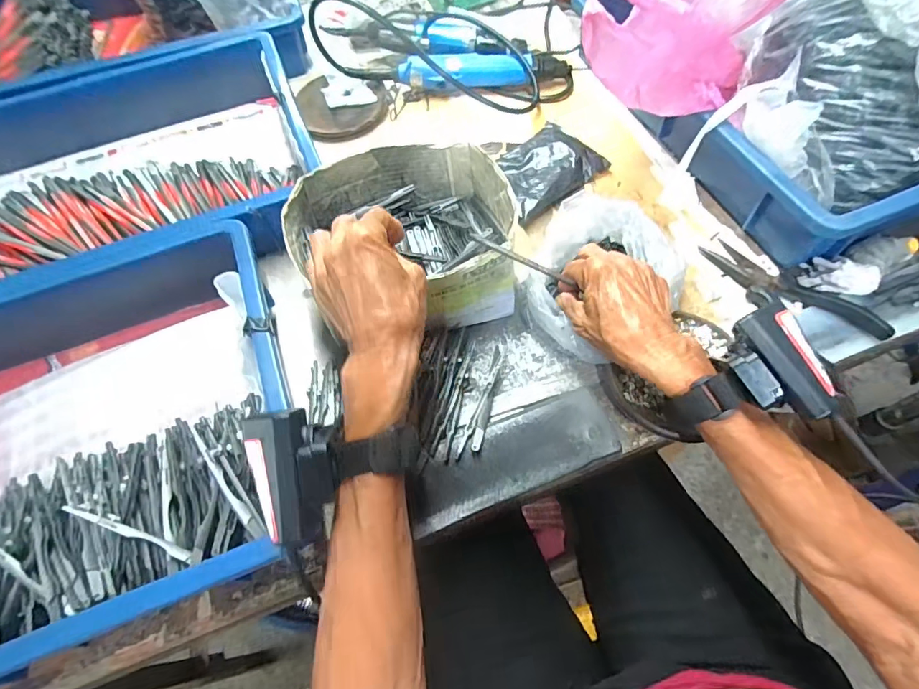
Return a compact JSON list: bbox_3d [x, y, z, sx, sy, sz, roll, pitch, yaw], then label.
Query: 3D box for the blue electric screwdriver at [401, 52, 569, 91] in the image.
[{"bbox_3d":[0.029,-0.336,0.571,0.200,0.033,0.033,-3,61,2],"label":"blue electric screwdriver"}]

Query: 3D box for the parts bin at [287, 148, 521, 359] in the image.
[{"bbox_3d":[-0.050,-0.092,0.409,0.177,0.084,0.146,-6,61,0],"label":"parts bin"}]

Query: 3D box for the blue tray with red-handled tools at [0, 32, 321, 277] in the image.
[{"bbox_3d":[-0.367,-0.182,0.489,0.425,0.083,0.318,-16,61,-5],"label":"blue tray with red-handled tools"}]

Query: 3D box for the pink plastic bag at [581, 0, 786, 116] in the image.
[{"bbox_3d":[0.197,-0.268,0.409,0.095,0.103,0.202,36,69,20],"label":"pink plastic bag"}]

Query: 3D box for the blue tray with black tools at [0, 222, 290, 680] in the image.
[{"bbox_3d":[-0.344,0.096,0.337,0.385,0.084,0.287,-21,62,-8],"label":"blue tray with black tools"}]

